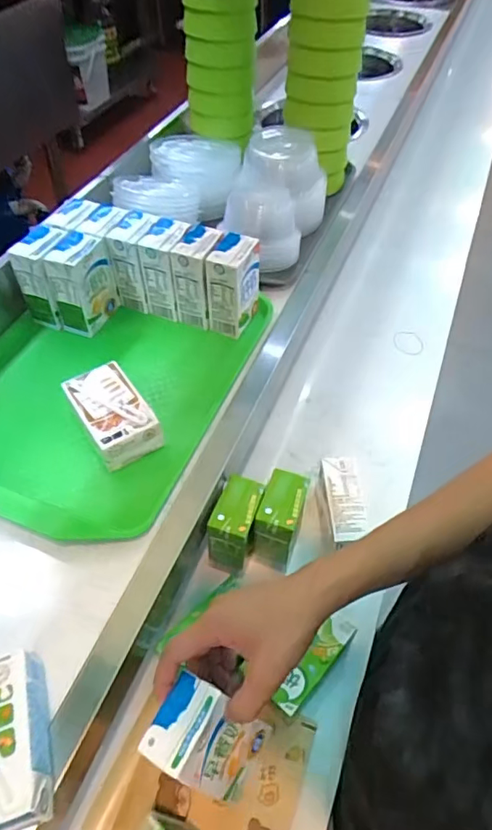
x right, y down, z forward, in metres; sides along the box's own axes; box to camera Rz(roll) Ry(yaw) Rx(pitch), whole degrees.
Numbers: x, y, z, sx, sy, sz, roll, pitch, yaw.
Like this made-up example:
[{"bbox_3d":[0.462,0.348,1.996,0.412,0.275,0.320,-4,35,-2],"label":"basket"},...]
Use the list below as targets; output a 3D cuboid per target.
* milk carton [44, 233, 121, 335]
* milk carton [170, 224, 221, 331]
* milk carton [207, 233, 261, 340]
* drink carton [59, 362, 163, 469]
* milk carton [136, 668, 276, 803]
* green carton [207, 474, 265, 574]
[{"bbox_3d":[-0.200,-0.163,0.648,0.049,0.104,0.068,14,52,11],"label":"milk carton"},{"bbox_3d":[-0.059,-0.169,0.649,0.044,0.112,0.051,16,53,12],"label":"milk carton"},{"bbox_3d":[-0.015,-0.158,0.643,0.045,0.103,0.063,17,53,13],"label":"milk carton"},{"bbox_3d":[-0.141,-0.001,0.559,0.065,0.035,0.115,-27,56,-20],"label":"drink carton"},{"bbox_3d":[-0.027,0.256,0.413,0.045,0.101,0.061,-5,45,32],"label":"milk carton"},{"bbox_3d":[-0.011,0.117,0.561,0.043,0.082,0.069,13,52,10],"label":"green carton"}]

